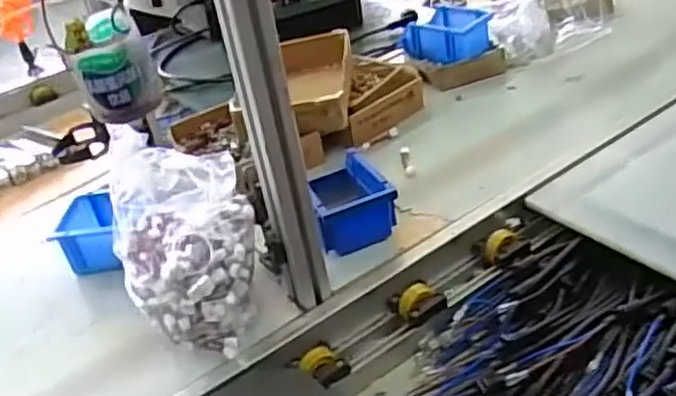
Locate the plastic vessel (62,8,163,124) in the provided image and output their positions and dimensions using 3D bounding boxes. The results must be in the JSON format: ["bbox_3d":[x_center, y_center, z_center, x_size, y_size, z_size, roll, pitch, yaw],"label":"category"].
[{"bbox_3d":[-0.180,-0.105,0.570,0.061,0.077,0.062,-20,34,-15],"label":"plastic vessel"}]

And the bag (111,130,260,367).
[{"bbox_3d":[-0.172,0.058,0.792,0.154,0.206,0.141,-3,34,12],"label":"bag"}]

